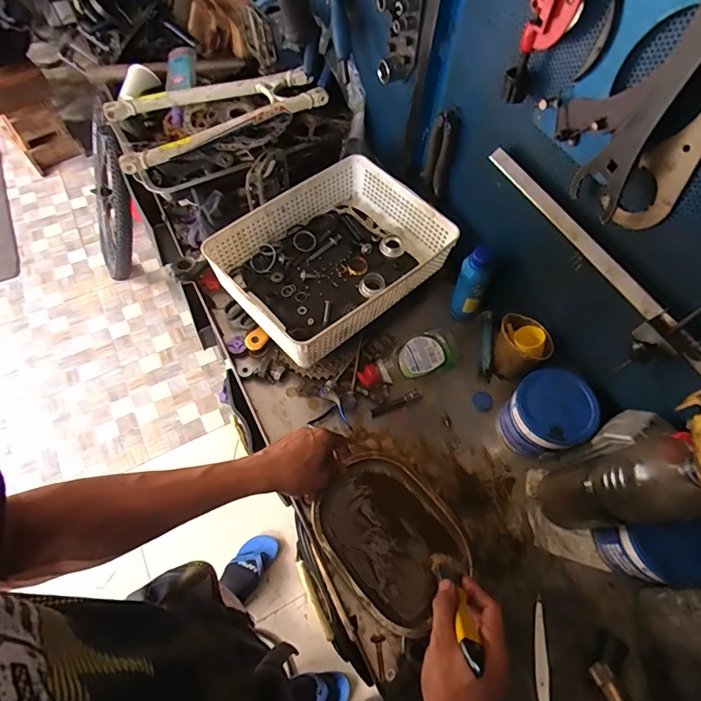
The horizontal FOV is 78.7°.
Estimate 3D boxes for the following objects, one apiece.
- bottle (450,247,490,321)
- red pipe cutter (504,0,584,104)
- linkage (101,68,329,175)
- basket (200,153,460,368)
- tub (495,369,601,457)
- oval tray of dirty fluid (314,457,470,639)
[{"bbox_3d":[0.187,-0.096,0.673,0.037,0.147,0.044,-32,67,-18],"label":"bottle"},{"bbox_3d":[0.193,-0.320,0.421,0.049,0.150,0.026,24,63,11],"label":"red pipe cutter"},{"bbox_3d":[-0.250,-0.448,0.783,0.373,0.039,0.170,-26,65,-16],"label":"linkage"},{"bbox_3d":[-0.029,-0.152,0.689,0.330,0.082,0.253,-40,70,-21],"label":"basket"},{"bbox_3d":[0.272,0.095,0.606,0.097,0.109,0.100,1,61,-2],"label":"tub"},{"bbox_3d":[0.052,0.236,0.552,0.156,0.027,0.187,-40,69,-21],"label":"oval tray of dirty fluid"}]

